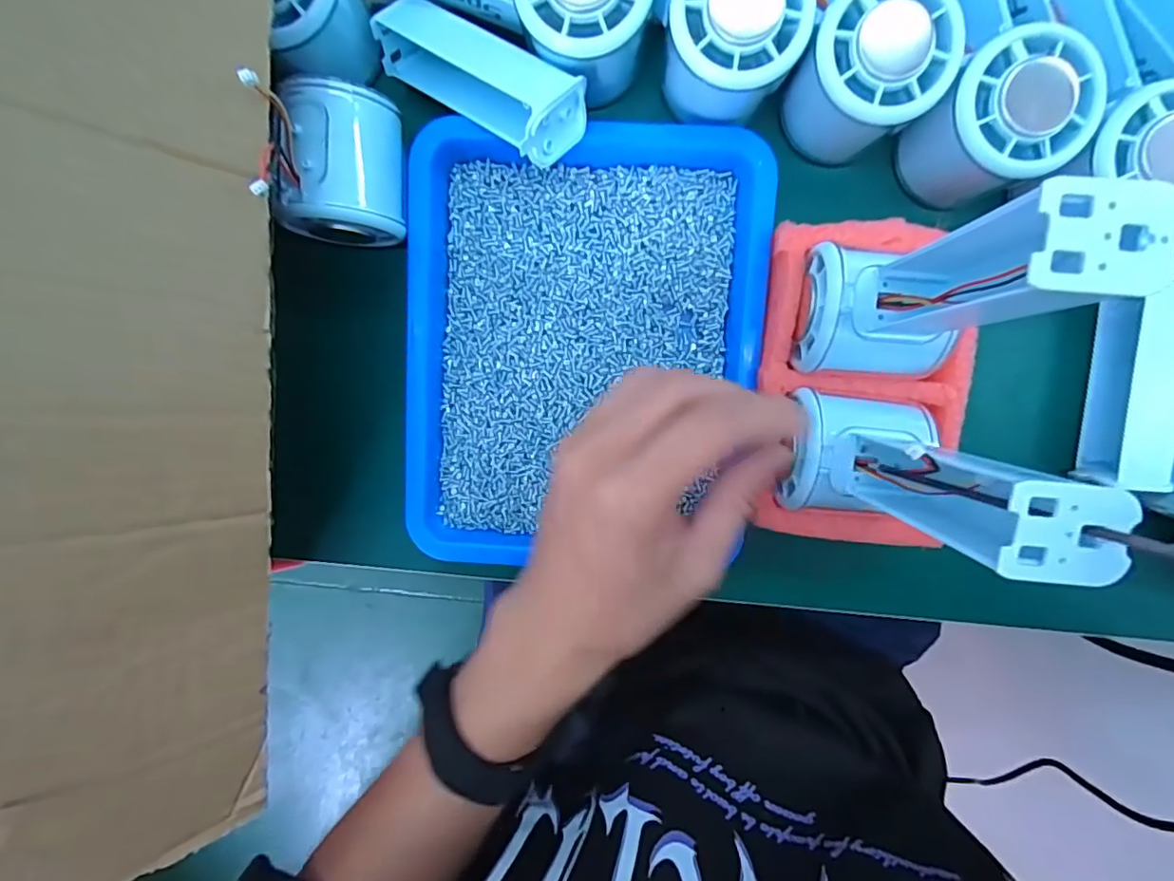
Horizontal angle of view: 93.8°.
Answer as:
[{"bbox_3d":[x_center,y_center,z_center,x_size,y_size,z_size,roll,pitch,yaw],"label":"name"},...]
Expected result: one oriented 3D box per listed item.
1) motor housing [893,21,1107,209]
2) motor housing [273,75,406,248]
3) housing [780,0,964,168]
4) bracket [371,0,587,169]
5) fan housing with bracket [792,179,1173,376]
[{"bbox_3d":[0.176,-0.138,0.244,0.057,0.054,0.053,0,97,1],"label":"motor housing"},{"bbox_3d":[-0.112,-0.125,0.255,0.048,0.049,0.063,2,97,1],"label":"motor housing"},{"bbox_3d":[0.121,-0.160,0.245,0.054,0.056,0.056,0,97,1],"label":"housing"},{"bbox_3d":[-0.050,-0.164,0.250,0.100,0.028,0.037,34,97,15],"label":"bracket"},{"bbox_3d":[0.122,-0.048,0.188,0.058,0.124,0.048,5,97,1],"label":"fan housing with bracket"}]

